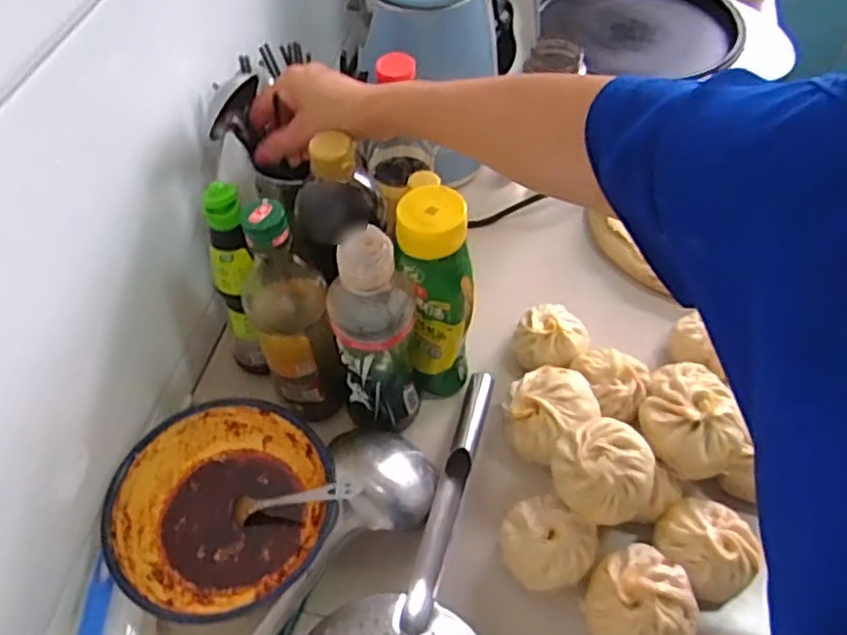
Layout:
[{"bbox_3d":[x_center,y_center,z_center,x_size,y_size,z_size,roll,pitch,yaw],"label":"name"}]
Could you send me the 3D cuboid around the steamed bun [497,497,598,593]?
[{"bbox_3d":[0.098,0.182,0.554,0.066,0.048,0.071,0,54,1],"label":"steamed bun"}]

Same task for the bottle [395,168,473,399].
[{"bbox_3d":[0.014,-0.016,0.585,0.061,0.212,0.060,12,55,9],"label":"bottle"}]

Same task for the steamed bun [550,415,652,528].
[{"bbox_3d":[0.143,0.117,0.547,0.077,0.040,0.078,13,55,10],"label":"steamed bun"}]

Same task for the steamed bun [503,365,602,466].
[{"bbox_3d":[0.112,0.084,0.617,0.075,0.056,0.070,0,54,1],"label":"steamed bun"}]

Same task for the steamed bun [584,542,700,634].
[{"bbox_3d":[0.166,0.217,0.523,0.079,0.057,0.085,22,57,16],"label":"steamed bun"}]

